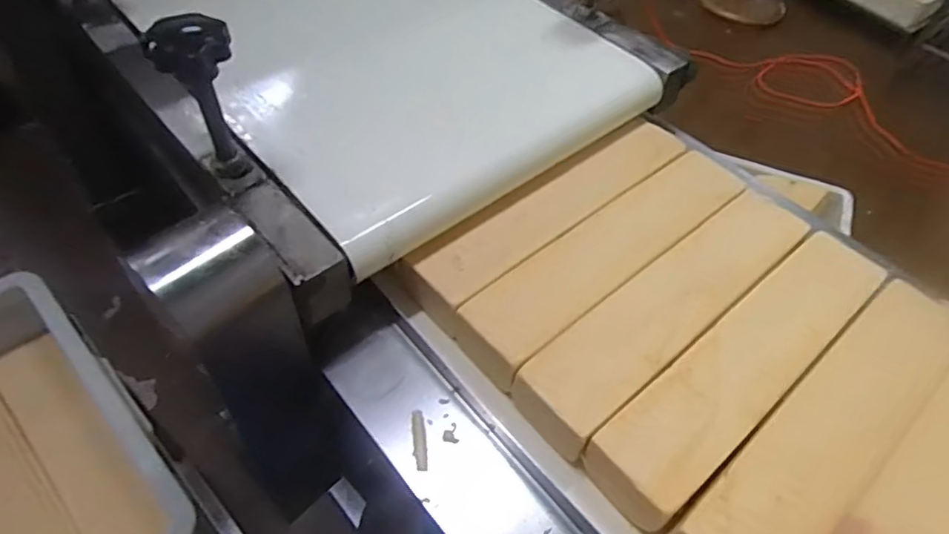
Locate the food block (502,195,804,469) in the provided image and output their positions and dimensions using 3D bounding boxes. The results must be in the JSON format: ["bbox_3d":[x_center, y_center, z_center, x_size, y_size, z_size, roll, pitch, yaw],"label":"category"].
[{"bbox_3d":[0.187,0.035,0.551,0.355,0.045,0.079,-33,61,-28],"label":"food block"}]

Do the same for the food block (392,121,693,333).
[{"bbox_3d":[0.085,-0.055,0.621,0.361,0.054,0.073,-33,61,-28],"label":"food block"}]

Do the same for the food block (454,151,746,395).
[{"bbox_3d":[0.134,-0.011,0.586,0.354,0.053,0.079,-33,61,-28],"label":"food block"}]

